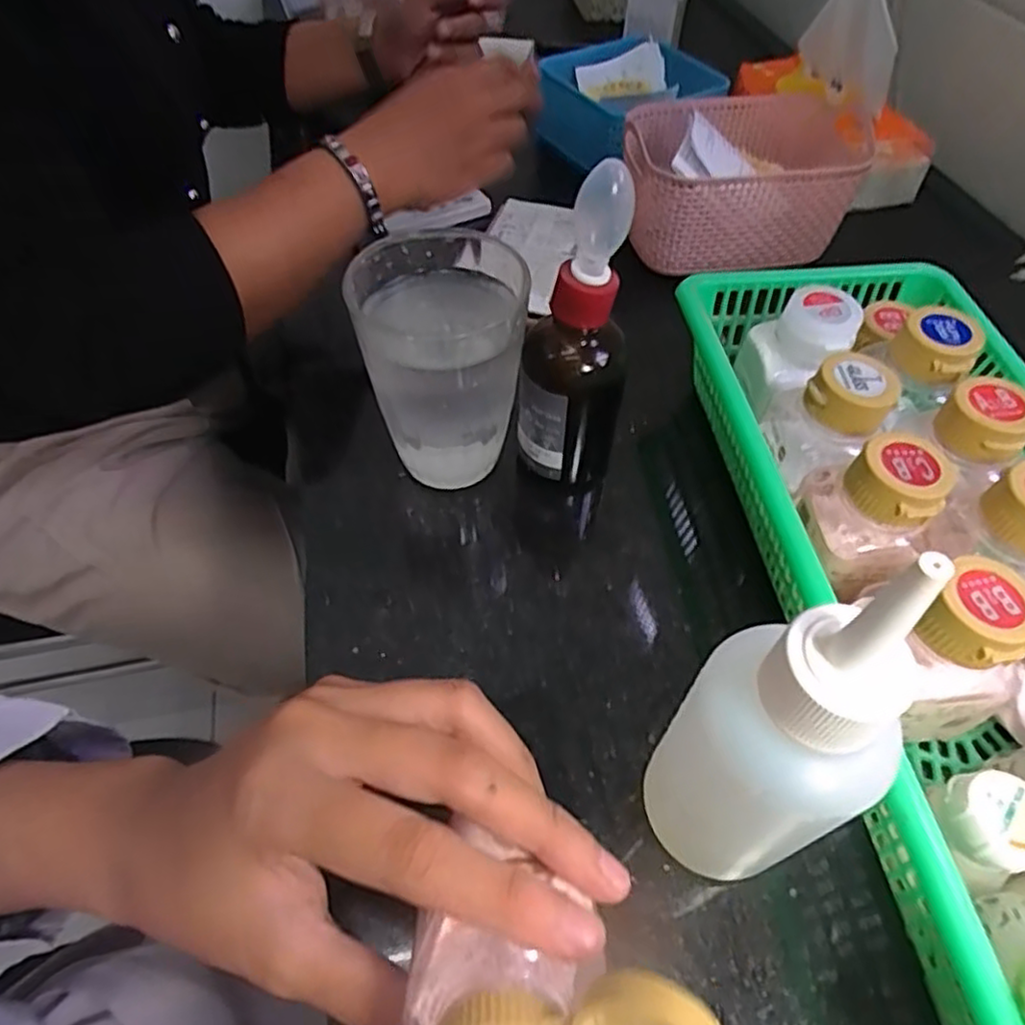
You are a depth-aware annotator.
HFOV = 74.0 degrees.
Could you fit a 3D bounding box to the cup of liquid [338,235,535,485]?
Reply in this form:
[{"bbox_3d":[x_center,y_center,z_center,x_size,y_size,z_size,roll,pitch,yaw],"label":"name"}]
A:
[{"bbox_3d":[-0.028,-0.060,0.284,0.062,0.088,0.062,1,53,-1],"label":"cup of liquid"}]

